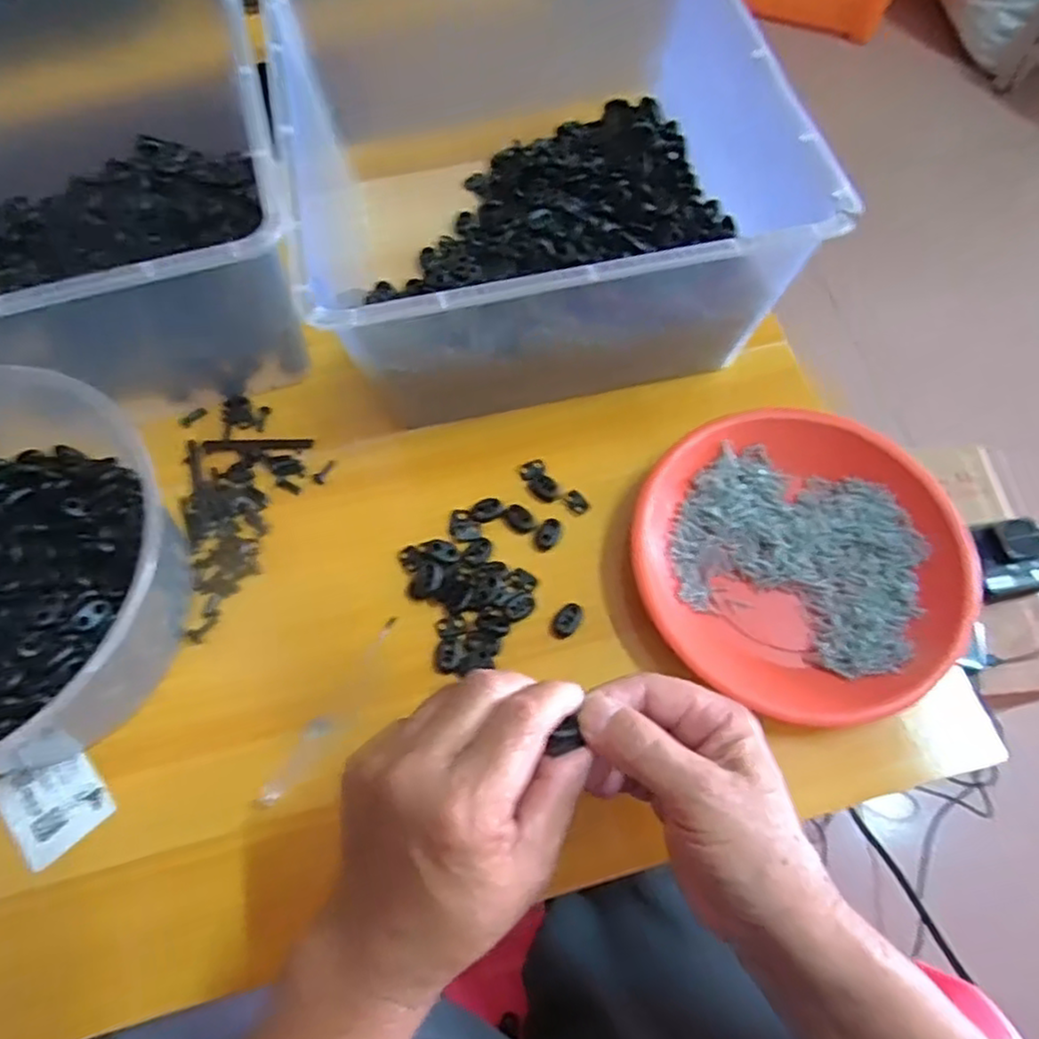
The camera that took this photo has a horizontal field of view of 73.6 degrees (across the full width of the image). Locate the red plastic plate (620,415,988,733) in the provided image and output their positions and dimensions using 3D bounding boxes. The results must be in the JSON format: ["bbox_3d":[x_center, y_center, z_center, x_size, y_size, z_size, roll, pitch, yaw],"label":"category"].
[{"bbox_3d":[0.164,0.025,0.415,0.192,0.026,0.174,30,72,14],"label":"red plastic plate"}]

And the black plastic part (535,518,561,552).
[{"bbox_3d":[0.018,0.010,0.438,0.014,0.004,0.022,15,69,9],"label":"black plastic part"}]

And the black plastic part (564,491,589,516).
[{"bbox_3d":[0.037,-0.011,0.450,0.011,0.004,0.017,-39,71,-13],"label":"black plastic part"}]

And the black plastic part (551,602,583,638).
[{"bbox_3d":[0.029,0.060,0.417,0.014,0.004,0.023,26,71,13],"label":"black plastic part"}]

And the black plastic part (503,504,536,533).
[{"bbox_3d":[0.000,0.000,0.445,0.022,0.004,0.015,34,73,16],"label":"black plastic part"}]

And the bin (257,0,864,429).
[{"bbox_3d":[0.003,-0.252,0.484,0.295,0.139,0.363,-11,65,-2],"label":"bin"}]

